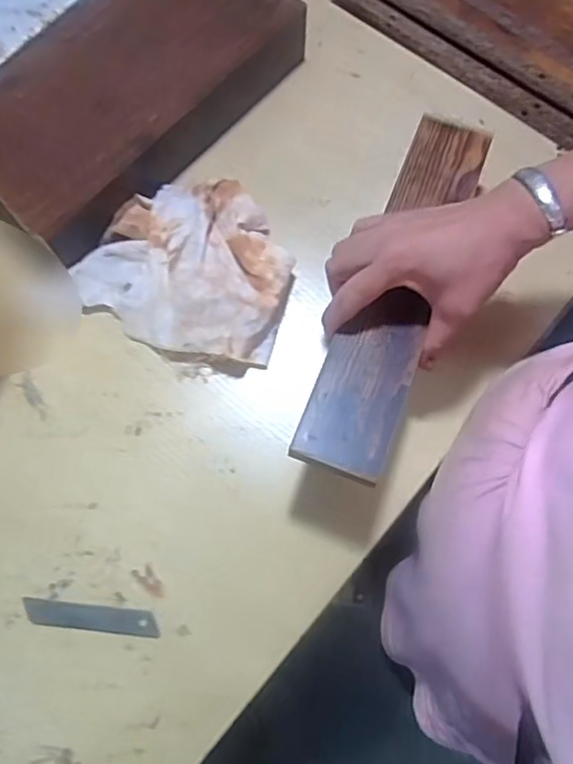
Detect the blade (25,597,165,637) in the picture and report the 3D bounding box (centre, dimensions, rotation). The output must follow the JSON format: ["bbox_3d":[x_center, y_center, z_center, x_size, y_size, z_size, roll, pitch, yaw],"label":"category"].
[{"bbox_3d":[-0.142,0.172,0.440,0.097,0.004,0.018,6,73,2],"label":"blade"}]

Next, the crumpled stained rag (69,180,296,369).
[{"bbox_3d":[-0.077,-0.098,0.498,0.166,0.044,0.141,19,74,6],"label":"crumpled stained rag"}]

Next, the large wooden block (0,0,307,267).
[{"bbox_3d":[-0.137,-0.261,0.535,0.166,0.070,0.308,41,77,11],"label":"large wooden block"}]

